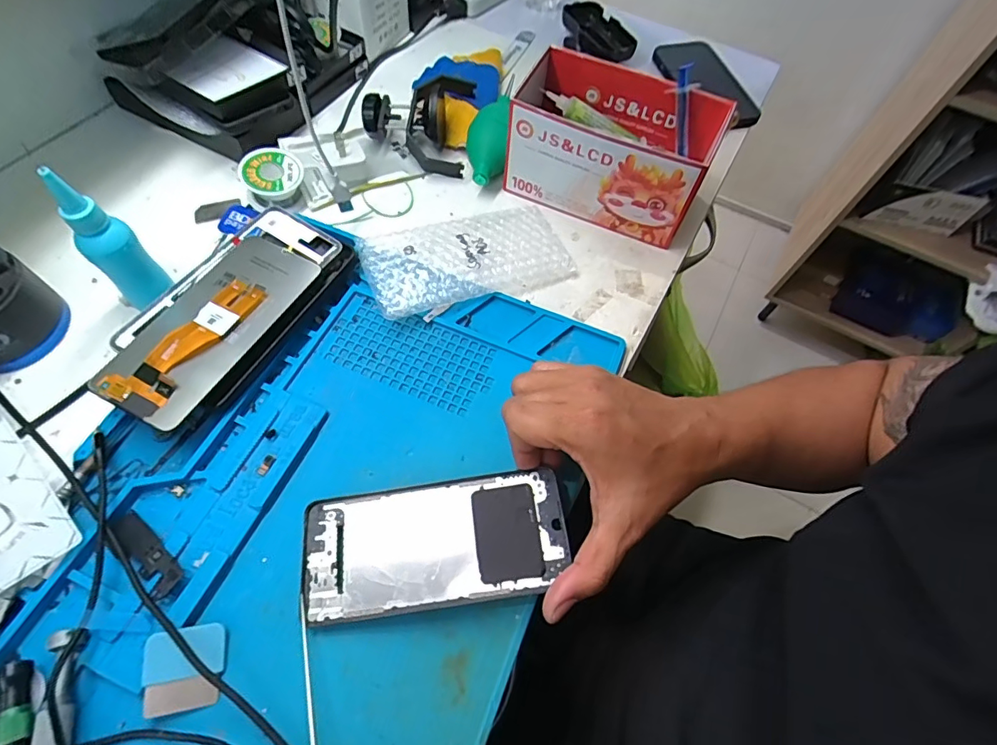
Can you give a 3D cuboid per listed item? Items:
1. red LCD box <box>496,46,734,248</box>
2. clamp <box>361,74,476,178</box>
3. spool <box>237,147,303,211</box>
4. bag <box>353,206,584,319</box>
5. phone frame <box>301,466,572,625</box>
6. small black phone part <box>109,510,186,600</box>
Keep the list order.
[{"bbox_3d":[0.100,-0.207,0.451,0.169,0.090,0.103,22,61,8],"label":"red LCD box"},{"bbox_3d":[-0.081,-0.252,0.492,0.103,0.050,0.105,6,60,-1],"label":"clamp"},{"bbox_3d":[-0.205,-0.175,0.451,0.052,0.029,0.052,2,61,-3],"label":"spool"},{"bbox_3d":[-0.027,-0.102,0.427,0.172,0.017,0.090,-17,63,-13],"label":"bag"},{"bbox_3d":[-0.040,0.107,0.311,0.164,0.006,0.074,-9,61,1],"label":"phone frame"},{"bbox_3d":[-0.218,0.109,0.305,0.066,0.007,0.017,39,65,17],"label":"small black phone part"}]

